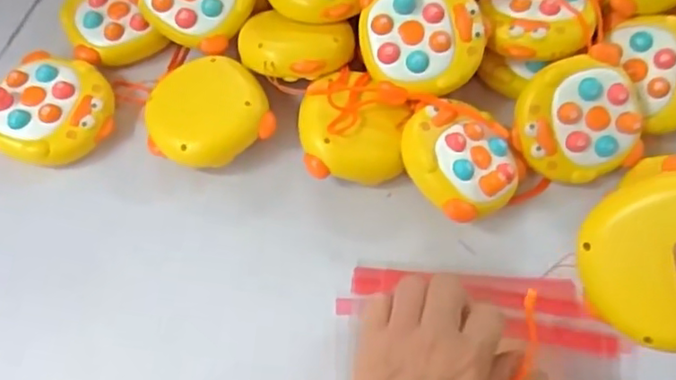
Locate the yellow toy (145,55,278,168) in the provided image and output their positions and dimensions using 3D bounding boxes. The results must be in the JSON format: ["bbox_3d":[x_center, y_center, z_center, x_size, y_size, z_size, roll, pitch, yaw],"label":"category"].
[{"bbox_3d":[-0.093,-0.057,0.457,0.086,0.025,0.076,-9,63,-6],"label":"yellow toy"}]

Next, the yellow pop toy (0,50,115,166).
[{"bbox_3d":[-0.204,-0.058,0.455,0.078,0.024,0.082,1,63,-1],"label":"yellow pop toy"}]

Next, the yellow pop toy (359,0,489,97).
[{"bbox_3d":[0.059,-0.110,0.448,0.084,0.037,0.082,18,89,0],"label":"yellow pop toy"}]

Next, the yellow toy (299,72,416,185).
[{"bbox_3d":[0.012,-0.044,0.448,0.075,0.040,0.077,2,63,0],"label":"yellow toy"}]

